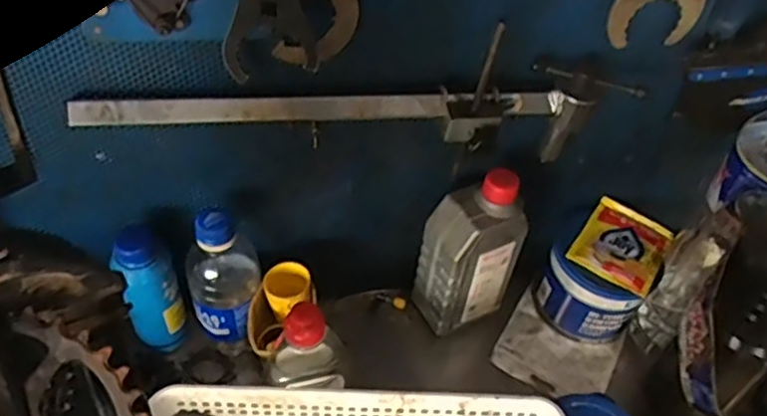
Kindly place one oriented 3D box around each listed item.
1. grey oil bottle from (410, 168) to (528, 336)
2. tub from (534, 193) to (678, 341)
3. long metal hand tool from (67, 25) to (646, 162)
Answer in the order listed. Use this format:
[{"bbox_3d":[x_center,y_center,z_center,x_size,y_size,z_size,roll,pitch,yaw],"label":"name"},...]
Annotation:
[{"bbox_3d":[0.082,0.039,0.618,0.081,0.167,0.057,-20,51,-23],"label":"grey oil bottle"},{"bbox_3d":[0.220,0.065,0.669,0.092,0.093,0.110,29,50,22],"label":"tub"},{"bbox_3d":[-0.008,-0.070,0.513,0.429,0.084,0.059,-2,46,-7],"label":"long metal hand tool"}]

